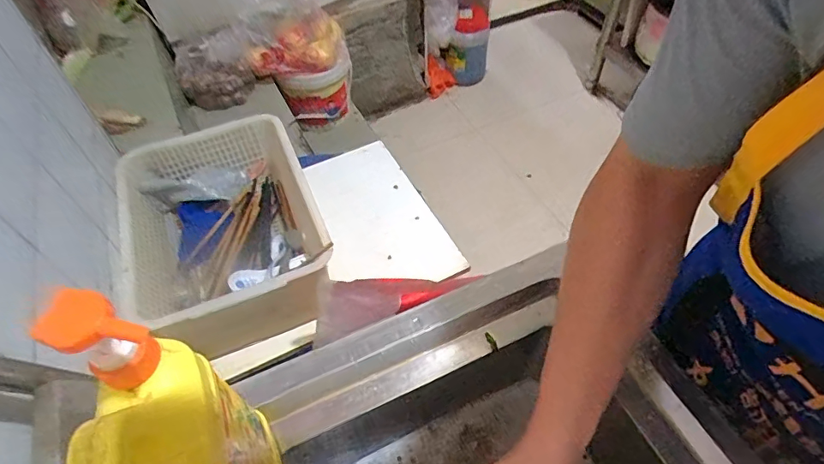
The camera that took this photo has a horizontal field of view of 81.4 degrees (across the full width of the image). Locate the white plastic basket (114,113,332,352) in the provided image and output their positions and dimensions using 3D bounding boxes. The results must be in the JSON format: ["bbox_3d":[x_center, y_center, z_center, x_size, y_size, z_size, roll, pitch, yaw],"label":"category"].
[{"bbox_3d":[-0.320,0.000,0.844,0.305,0.154,0.384,-22,54,-13],"label":"white plastic basket"}]

